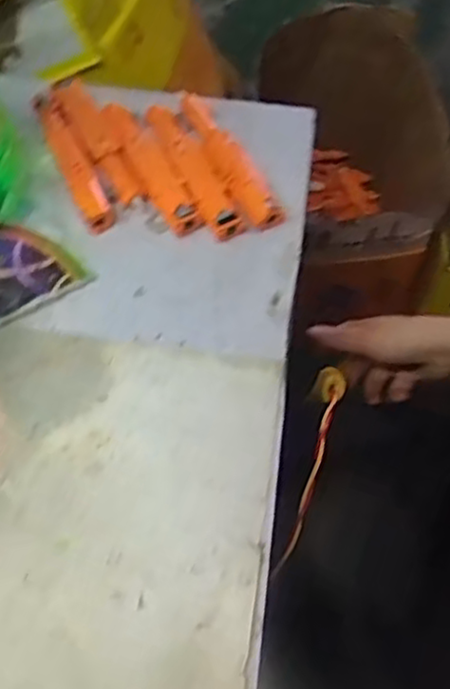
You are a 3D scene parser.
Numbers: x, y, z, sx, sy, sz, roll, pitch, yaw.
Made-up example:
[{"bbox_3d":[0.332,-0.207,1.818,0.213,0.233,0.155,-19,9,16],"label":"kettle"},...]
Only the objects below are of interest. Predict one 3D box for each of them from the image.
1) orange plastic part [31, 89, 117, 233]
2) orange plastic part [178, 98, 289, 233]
[{"bbox_3d":[-0.109,-0.131,0.507,0.022,0.013,0.117,-26,71,-10],"label":"orange plastic part"},{"bbox_3d":[0.002,-0.133,0.512,0.031,0.019,0.122,-28,71,-11],"label":"orange plastic part"}]

